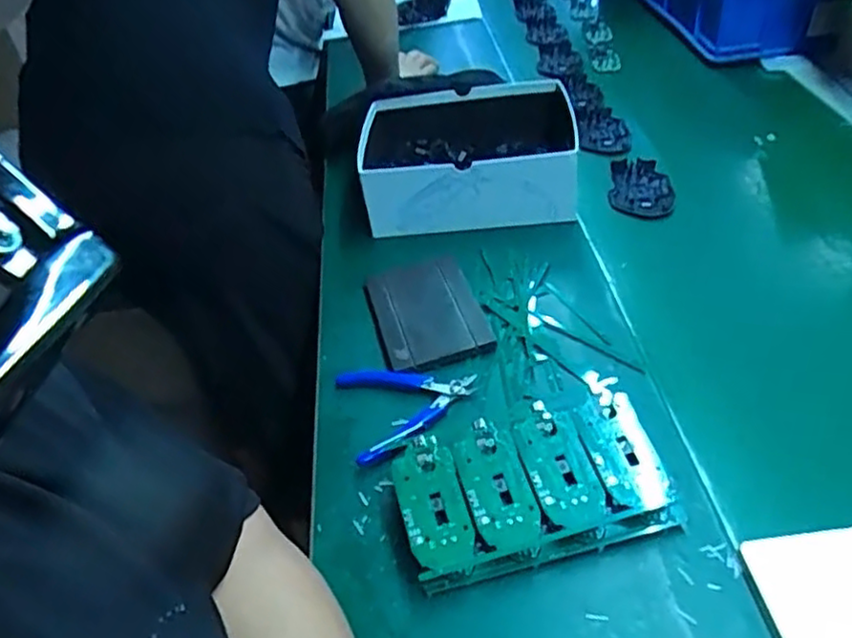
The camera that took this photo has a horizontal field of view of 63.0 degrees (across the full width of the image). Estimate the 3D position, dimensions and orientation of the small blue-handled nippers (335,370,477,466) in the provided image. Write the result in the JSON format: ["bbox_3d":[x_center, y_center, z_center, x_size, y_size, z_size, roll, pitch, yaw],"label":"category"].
[{"bbox_3d":[-0.023,0.076,0.568,0.113,0.027,0.090,0,42,9],"label":"small blue-handled nippers"}]

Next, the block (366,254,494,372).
[{"bbox_3d":[0.000,-0.004,0.656,0.095,0.020,0.133,-15,42,-7],"label":"block"}]

